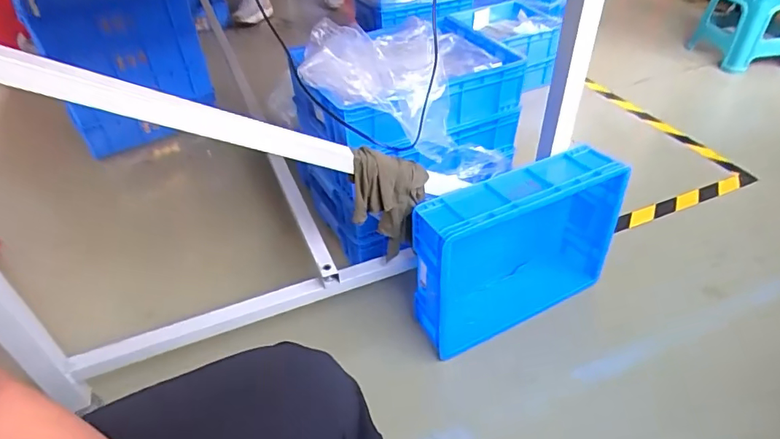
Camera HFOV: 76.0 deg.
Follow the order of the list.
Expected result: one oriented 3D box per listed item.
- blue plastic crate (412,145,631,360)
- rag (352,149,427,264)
[{"bbox_3d":[0.239,0.051,0.947,0.397,0.295,0.124,-20,44,-20],"label":"blue plastic crate"},{"bbox_3d":[0.001,-0.026,0.856,0.129,0.215,0.058,-7,41,-7],"label":"rag"}]

